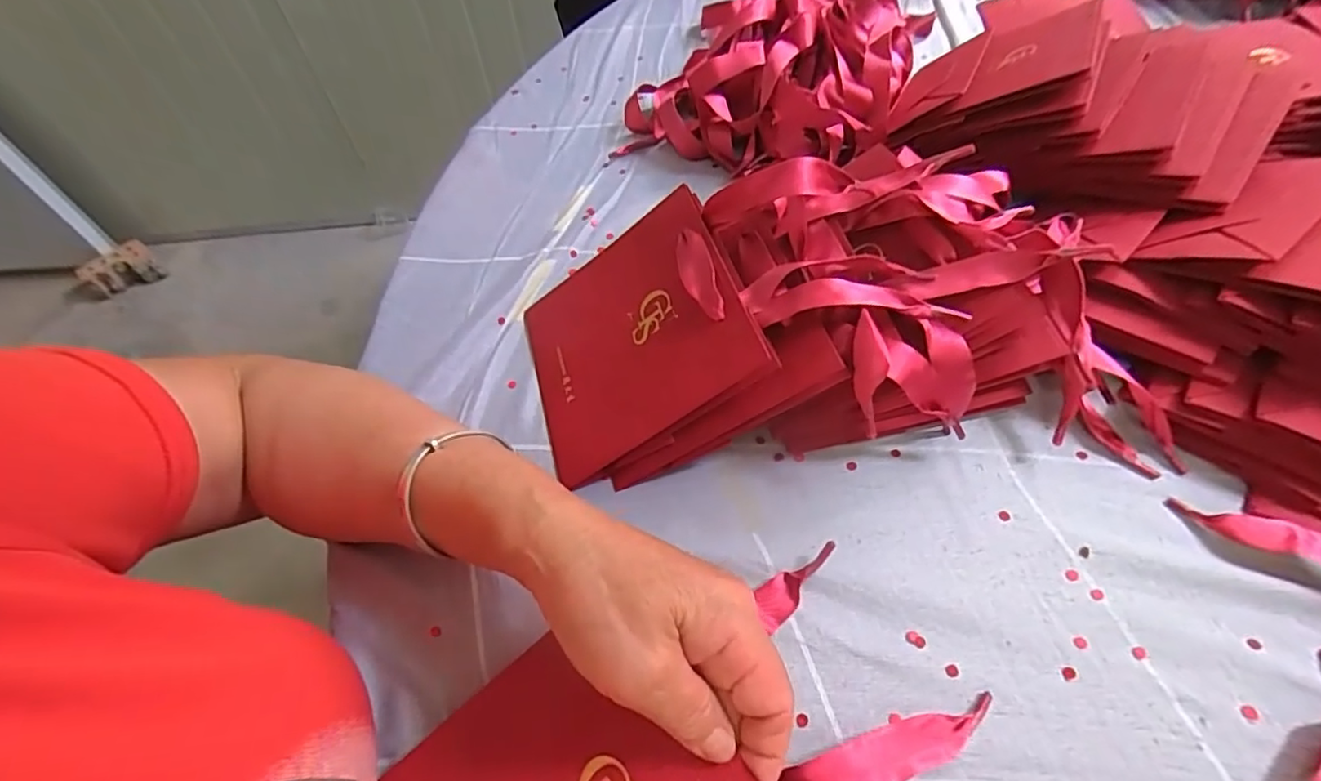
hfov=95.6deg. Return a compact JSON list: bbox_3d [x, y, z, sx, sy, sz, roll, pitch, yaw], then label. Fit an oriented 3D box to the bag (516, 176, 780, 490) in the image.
[{"bbox_3d":[-0.019,-0.033,0.344,0.137,0.010,0.139,-35,54,21],"label":"bag"}]

